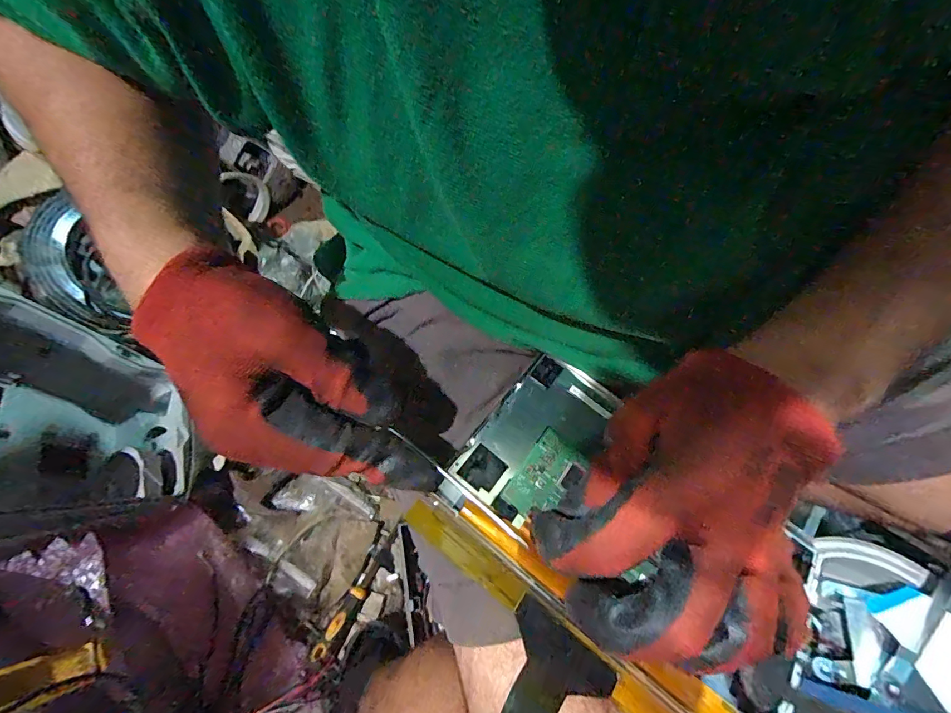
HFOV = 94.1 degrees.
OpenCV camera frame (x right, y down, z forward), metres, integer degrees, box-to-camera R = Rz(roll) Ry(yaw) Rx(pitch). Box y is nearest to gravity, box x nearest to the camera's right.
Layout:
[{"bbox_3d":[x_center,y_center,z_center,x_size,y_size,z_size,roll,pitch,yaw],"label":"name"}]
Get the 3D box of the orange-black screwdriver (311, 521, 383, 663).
[{"bbox_3d":[-0.173,0.336,0.640,0.029,0.029,0.190,21,62,10],"label":"orange-black screwdriver"}]

